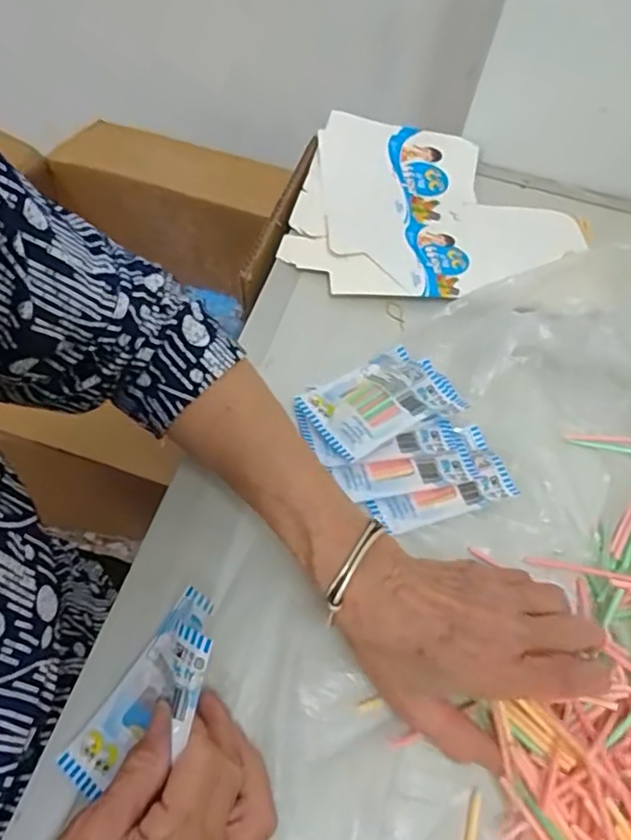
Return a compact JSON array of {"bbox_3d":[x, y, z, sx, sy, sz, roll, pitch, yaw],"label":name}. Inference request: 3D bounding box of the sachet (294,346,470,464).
[{"bbox_3d":[0.047,-0.015,0.445,0.110,0.012,0.068,-26,61,-21],"label":"sachet"}]

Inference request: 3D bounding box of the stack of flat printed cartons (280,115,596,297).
[{"bbox_3d":[0.117,-0.206,0.598,0.265,0.016,0.262,10,55,2],"label":"stack of flat printed cartons"}]

